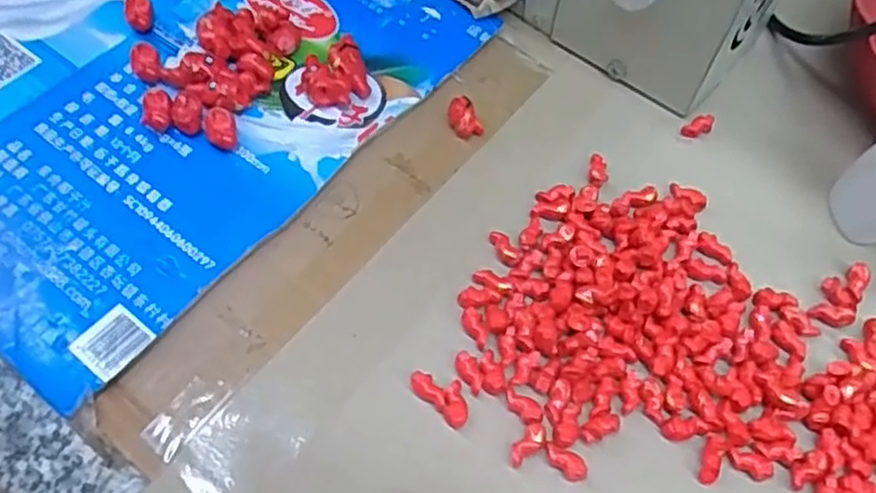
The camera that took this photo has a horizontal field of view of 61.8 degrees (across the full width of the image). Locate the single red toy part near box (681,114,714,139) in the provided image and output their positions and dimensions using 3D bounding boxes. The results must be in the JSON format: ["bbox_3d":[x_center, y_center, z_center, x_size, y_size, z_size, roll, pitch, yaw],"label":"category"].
[{"bbox_3d":[0.133,-0.061,0.373,0.019,0.006,0.008,-25,63,-3],"label":"single red toy part near box"}]

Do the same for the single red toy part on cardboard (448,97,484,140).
[{"bbox_3d":[0.013,-0.064,0.365,0.014,0.013,0.017,-21,63,-15],"label":"single red toy part on cardboard"}]

